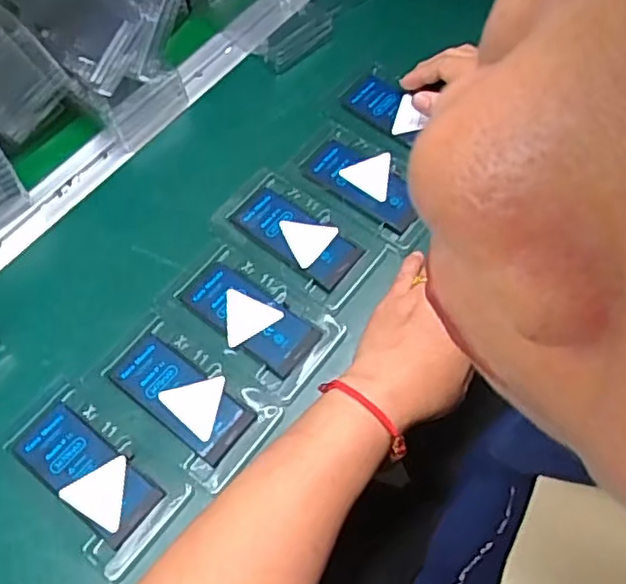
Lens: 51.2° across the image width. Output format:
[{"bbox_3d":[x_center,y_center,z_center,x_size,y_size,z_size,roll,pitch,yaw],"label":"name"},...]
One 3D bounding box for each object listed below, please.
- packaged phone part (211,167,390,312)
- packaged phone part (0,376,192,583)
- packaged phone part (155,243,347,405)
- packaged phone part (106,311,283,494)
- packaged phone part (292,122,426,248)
[{"bbox_3d":[-0.012,-0.046,0.510,0.126,0.004,0.077,35,68,18],"label":"packaged phone part"},{"bbox_3d":[-0.148,0.116,0.429,0.125,0.004,0.070,35,68,18],"label":"packaged phone part"},{"bbox_3d":[-0.046,0.016,0.476,0.126,0.005,0.071,33,68,17],"label":"packaged phone part"},{"bbox_3d":[-0.088,0.072,0.450,0.119,0.005,0.066,34,68,18],"label":"packaged phone part"},{"bbox_3d":[0.045,-0.089,0.537,0.126,0.011,0.067,39,69,19],"label":"packaged phone part"}]

